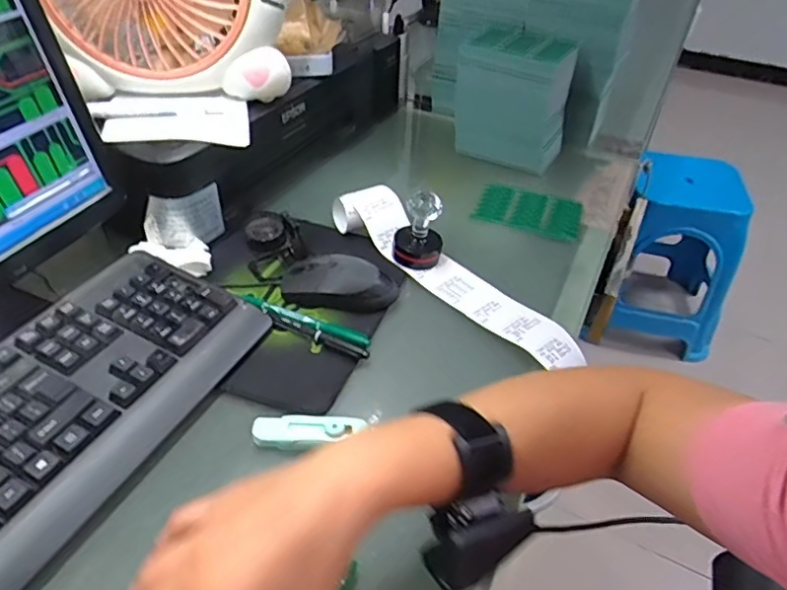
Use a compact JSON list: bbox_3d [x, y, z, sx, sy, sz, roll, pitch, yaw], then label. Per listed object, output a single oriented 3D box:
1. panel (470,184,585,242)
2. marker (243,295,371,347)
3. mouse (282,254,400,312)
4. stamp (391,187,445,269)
[{"bbox_3d":[0.167,-0.103,0.698,0.126,0.007,0.078,18,49,18],"label":"panel"},{"bbox_3d":[-0.085,0.023,0.530,0.138,0.007,0.015,20,44,20],"label":"marker"},{"bbox_3d":[-0.053,-0.013,0.554,0.110,0.034,0.050,4,41,2],"label":"mouse"},{"bbox_3d":[0.025,-0.066,0.593,0.053,0.079,0.049,5,41,3],"label":"stamp"}]

